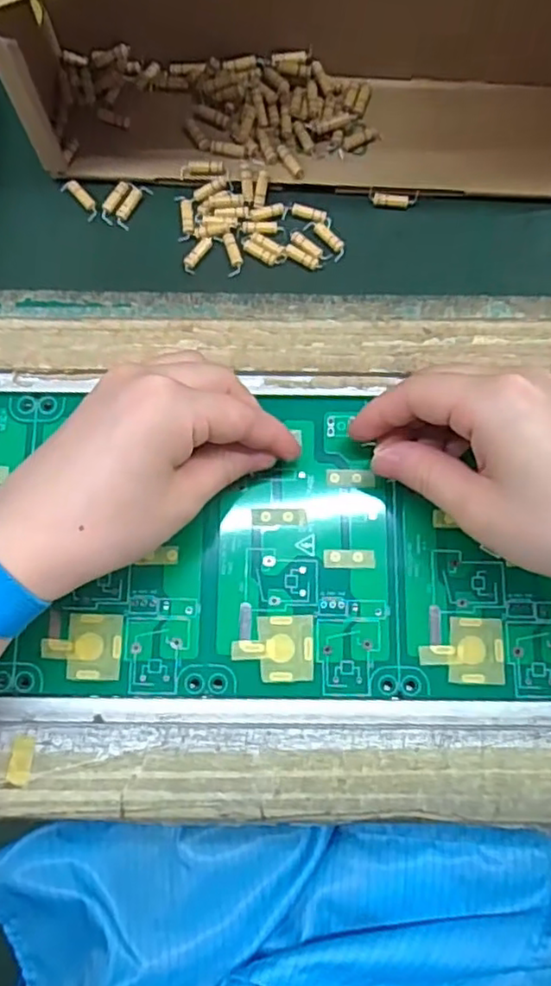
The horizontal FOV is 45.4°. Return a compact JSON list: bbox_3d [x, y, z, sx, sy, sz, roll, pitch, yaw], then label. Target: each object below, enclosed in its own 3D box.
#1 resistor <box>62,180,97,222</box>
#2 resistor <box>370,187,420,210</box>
[{"bbox_3d":[-0.095,-0.144,0.321,0.008,0.004,0.024,-39,82,-7],"label":"resistor"},{"bbox_3d":[0.058,-0.144,0.321,0.024,0.004,0.008,5,80,0],"label":"resistor"}]

